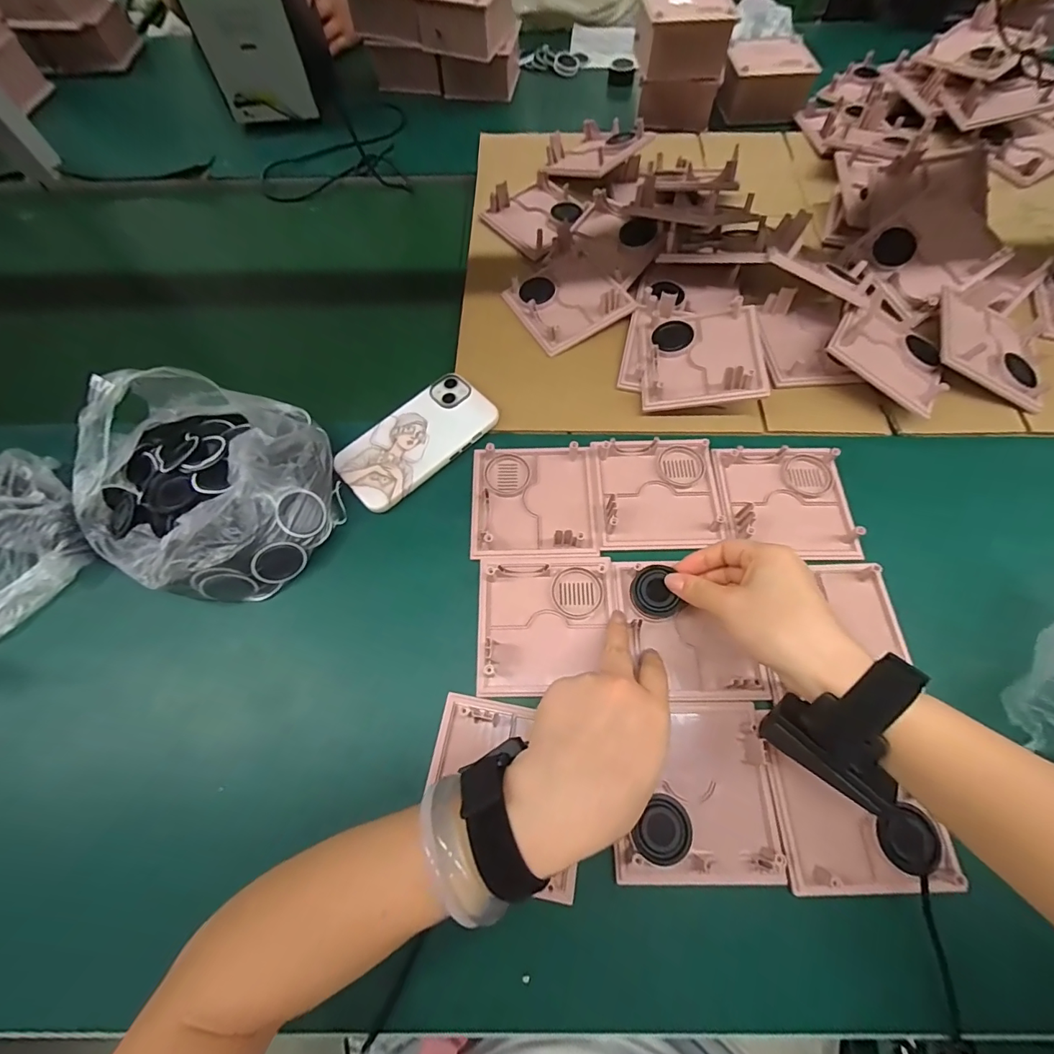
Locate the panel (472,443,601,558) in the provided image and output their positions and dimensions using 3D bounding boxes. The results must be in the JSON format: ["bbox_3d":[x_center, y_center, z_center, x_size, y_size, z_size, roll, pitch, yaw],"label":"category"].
[{"bbox_3d":[0.007,-0.026,0.392,0.107,0.024,0.107,-1,69,1],"label":"panel"}]

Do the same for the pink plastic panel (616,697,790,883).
[{"bbox_3d":[0.113,0.176,0.307,0.105,0.009,0.106,0,69,1],"label":"pink plastic panel"}]

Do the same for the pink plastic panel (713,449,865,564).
[{"bbox_3d":[0.225,-0.023,0.385,0.107,0.023,0.103,-1,69,1],"label":"pink plastic panel"}]

